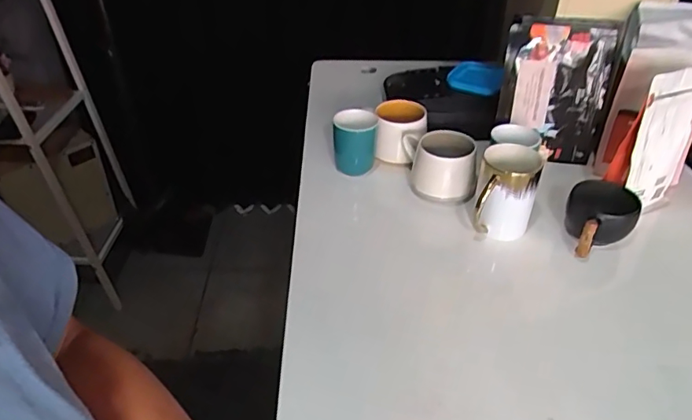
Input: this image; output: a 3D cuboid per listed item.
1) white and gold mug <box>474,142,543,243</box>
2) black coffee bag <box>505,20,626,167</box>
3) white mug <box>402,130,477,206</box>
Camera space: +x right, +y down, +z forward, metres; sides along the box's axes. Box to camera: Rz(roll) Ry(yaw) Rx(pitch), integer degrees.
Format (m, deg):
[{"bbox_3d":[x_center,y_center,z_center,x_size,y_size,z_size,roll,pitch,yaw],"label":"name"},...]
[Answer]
[{"bbox_3d":[0.200,-0.020,0.669,0.071,0.101,0.077,9,38,10],"label":"white and gold mug"},{"bbox_3d":[0.312,-0.177,0.798,0.152,0.187,0.083,16,40,19],"label":"black coffee bag"},{"bbox_3d":[0.130,-0.060,0.747,0.108,0.073,0.079,8,38,10],"label":"white mug"}]

